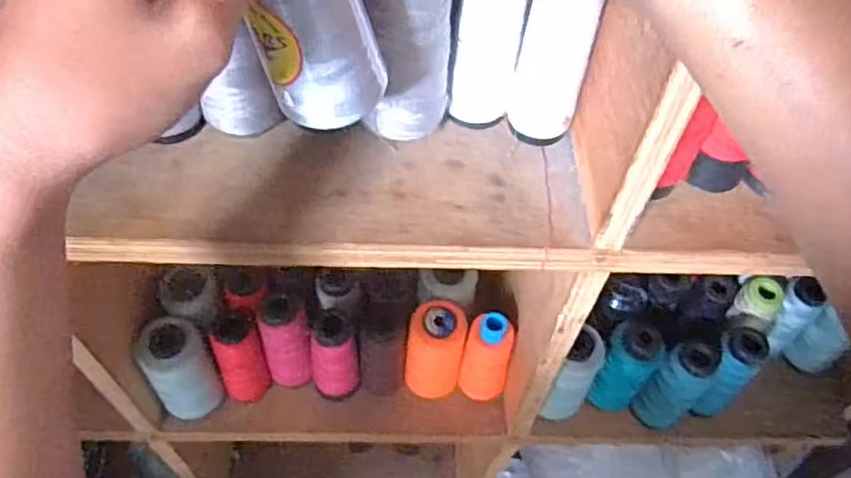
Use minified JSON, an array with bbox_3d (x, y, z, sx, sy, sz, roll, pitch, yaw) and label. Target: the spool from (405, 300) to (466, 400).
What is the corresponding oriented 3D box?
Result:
[{"bbox_3d":[0.009,0.101,0.601,0.051,0.117,0.046,5,55,0],"label":"spool"}]

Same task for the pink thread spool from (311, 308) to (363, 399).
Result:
[{"bbox_3d":[-0.083,0.106,0.600,0.041,0.110,0.044,2,55,-2],"label":"pink thread spool"}]

